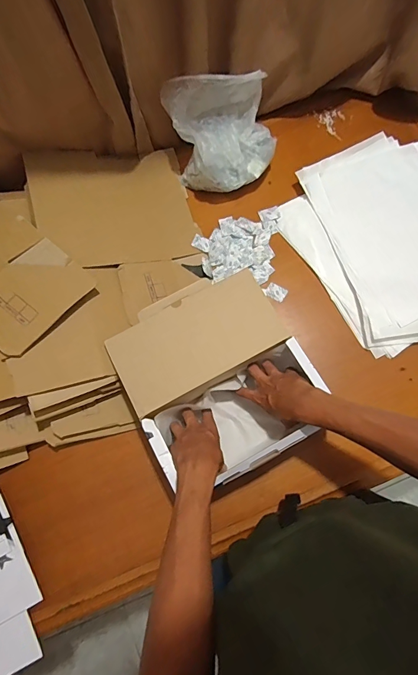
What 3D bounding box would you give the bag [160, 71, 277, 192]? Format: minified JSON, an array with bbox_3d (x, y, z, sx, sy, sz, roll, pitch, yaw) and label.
[{"bbox_3d":[0.035,-0.395,0.718,0.204,0.152,0.154,-15,75,-2],"label":"bag"}]

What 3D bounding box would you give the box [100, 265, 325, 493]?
[{"bbox_3d":[0.011,0.065,0.644,0.277,0.111,0.300,-28,76,-6],"label":"box"}]

